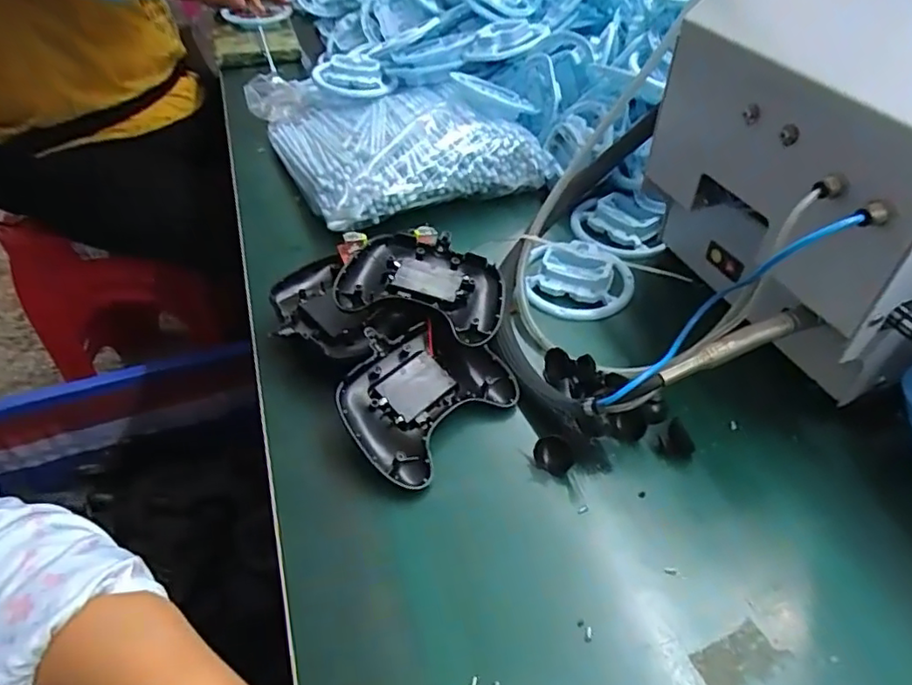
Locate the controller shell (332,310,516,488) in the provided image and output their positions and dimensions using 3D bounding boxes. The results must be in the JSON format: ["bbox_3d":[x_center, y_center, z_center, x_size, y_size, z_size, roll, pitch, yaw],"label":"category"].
[{"bbox_3d":[-0.025,0.036,0.424,0.096,0.030,0.119,44,59,11],"label":"controller shell"}]

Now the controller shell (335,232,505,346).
[{"bbox_3d":[-0.021,-0.045,0.465,0.123,0.033,0.093,14,48,15],"label":"controller shell"}]

